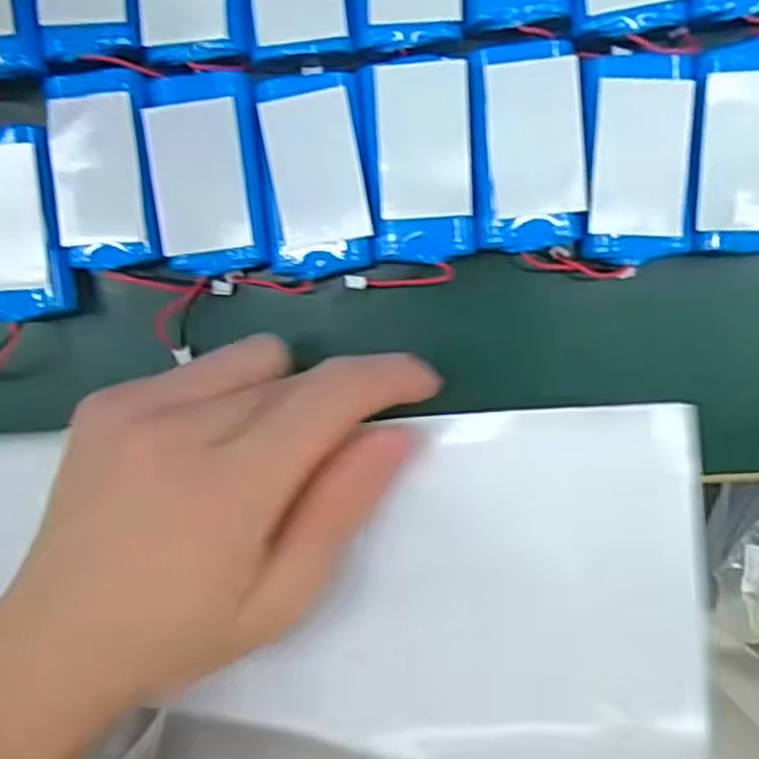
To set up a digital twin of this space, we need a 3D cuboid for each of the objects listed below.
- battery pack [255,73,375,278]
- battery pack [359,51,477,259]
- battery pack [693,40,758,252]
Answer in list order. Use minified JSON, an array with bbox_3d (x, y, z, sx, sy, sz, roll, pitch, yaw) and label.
[{"bbox_3d":[-0.022,-0.071,0.264,0.035,0.007,0.066,-5,95,4],"label":"battery pack"},{"bbox_3d":[0.014,-0.075,0.263,0.035,0.013,0.064,-3,95,4],"label":"battery pack"},{"bbox_3d":[0.127,-0.078,0.254,0.042,0.014,0.066,-1,95,4],"label":"battery pack"}]

